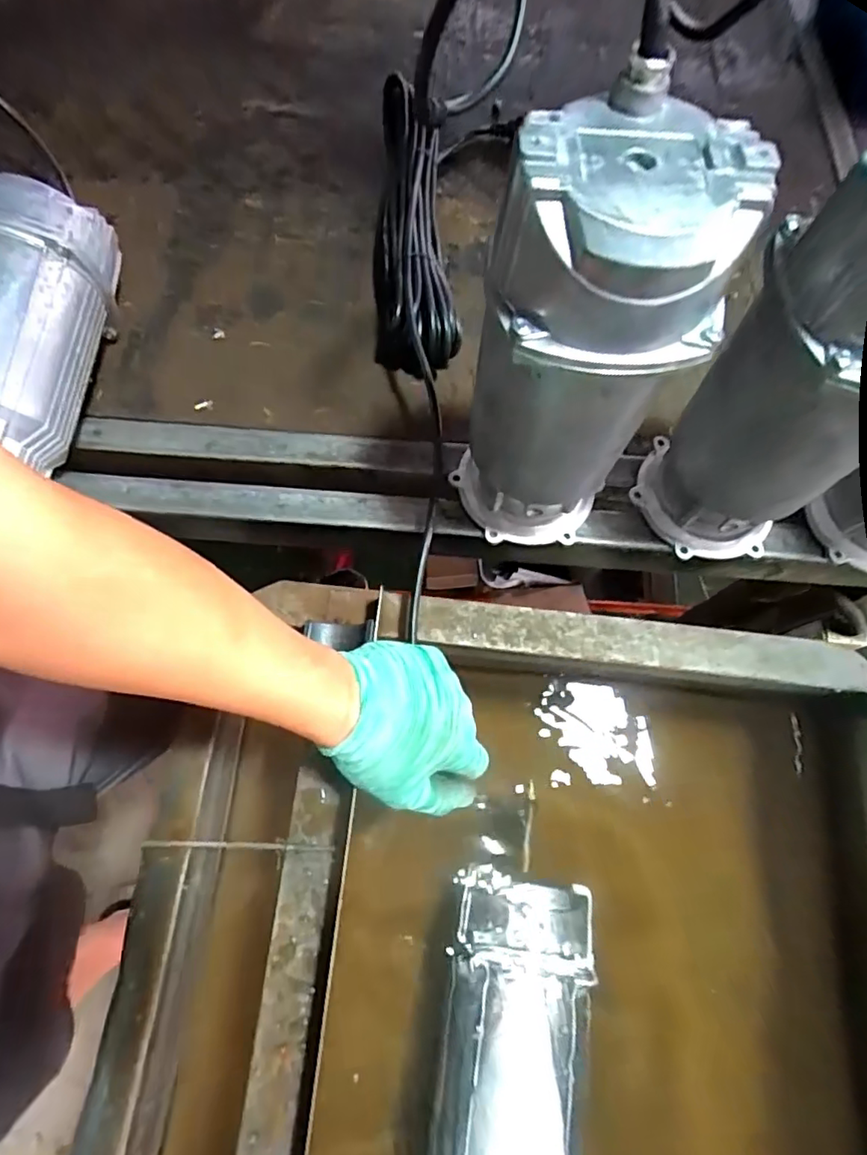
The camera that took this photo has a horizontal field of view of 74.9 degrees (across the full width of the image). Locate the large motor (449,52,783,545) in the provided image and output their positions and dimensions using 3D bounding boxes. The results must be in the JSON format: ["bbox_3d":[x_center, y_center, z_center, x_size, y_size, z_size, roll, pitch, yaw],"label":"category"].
[{"bbox_3d":[0.089,-0.132,0.393,0.130,0.298,0.111,16,70,4],"label":"large motor"}]

